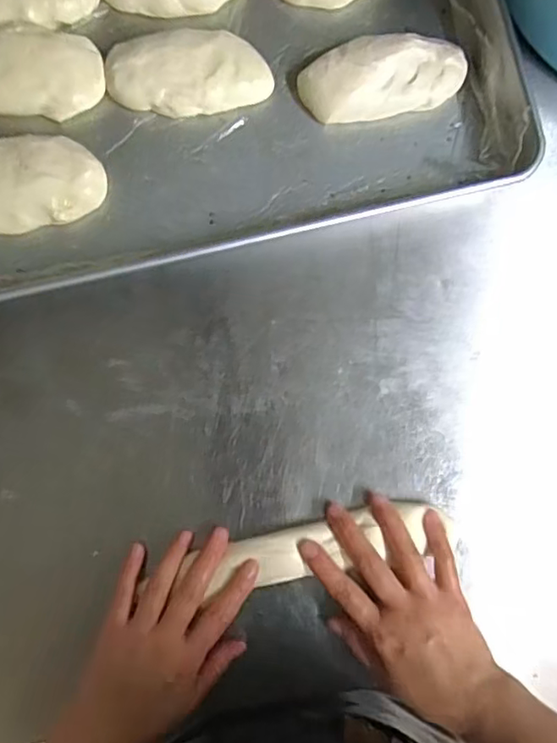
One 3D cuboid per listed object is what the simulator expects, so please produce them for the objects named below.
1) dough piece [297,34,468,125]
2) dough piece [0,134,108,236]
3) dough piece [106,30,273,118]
[{"bbox_3d":[0.089,-0.245,0.482,0.138,0.027,0.064,-8,85,-3],"label":"dough piece"},{"bbox_3d":[-0.199,-0.151,0.460,0.114,0.031,0.073,-7,85,-3],"label":"dough piece"},{"bbox_3d":[-0.073,-0.244,0.473,0.129,0.024,0.061,-7,85,-3],"label":"dough piece"}]

